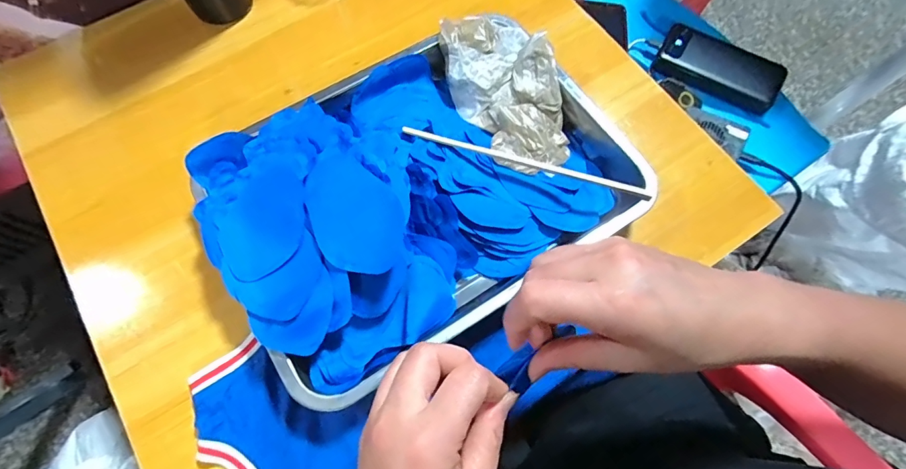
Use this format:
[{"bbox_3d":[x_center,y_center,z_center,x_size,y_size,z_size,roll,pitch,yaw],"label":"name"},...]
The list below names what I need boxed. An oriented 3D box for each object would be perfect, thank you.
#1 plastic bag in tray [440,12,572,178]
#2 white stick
[{"bbox_3d":[0.054,-0.139,0.417,0.092,0.039,0.169,-15,72,-6],"label":"plastic bag in tray"},{"bbox_3d":[0.063,-0.065,0.379,0.223,0.006,0.008,17,72,5],"label":"white stick"}]

